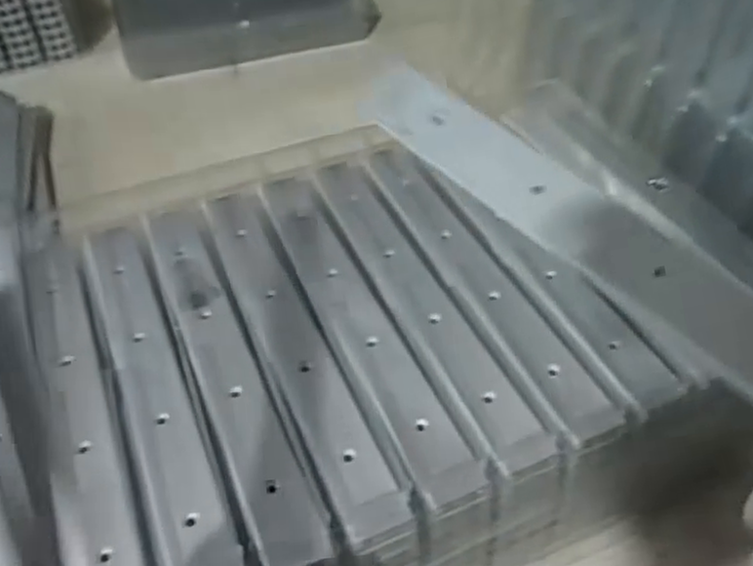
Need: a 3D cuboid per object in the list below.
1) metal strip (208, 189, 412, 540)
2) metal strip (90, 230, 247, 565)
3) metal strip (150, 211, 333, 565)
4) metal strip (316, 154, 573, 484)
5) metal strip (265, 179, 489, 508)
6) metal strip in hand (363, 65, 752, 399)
[{"bbox_3d":[-0.049,0.028,0.413,0.035,0.009,0.252,-19,48,-14],"label":"metal strip"},{"bbox_3d":[-0.120,0.055,0.392,0.033,0.008,0.254,-19,48,-14],"label":"metal strip"},{"bbox_3d":[-0.085,0.042,0.403,0.034,0.009,0.254,-19,48,-14],"label":"metal strip"},{"bbox_3d":[0.025,0.003,0.435,0.035,0.008,0.253,-20,48,-15],"label":"metal strip"},{"bbox_3d":[-0.012,0.017,0.423,0.035,0.009,0.249,-19,48,-14],"label":"metal strip"},{"bbox_3d":[0.085,-0.025,0.299,0.218,0.011,0.029,39,86,23],"label":"metal strip in hand"}]

